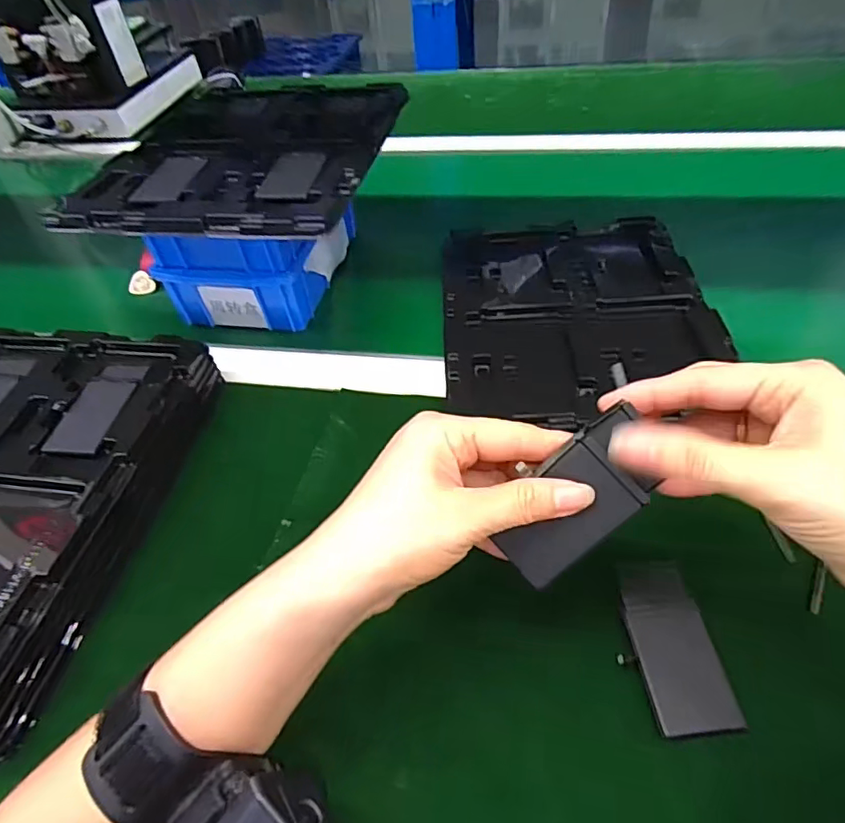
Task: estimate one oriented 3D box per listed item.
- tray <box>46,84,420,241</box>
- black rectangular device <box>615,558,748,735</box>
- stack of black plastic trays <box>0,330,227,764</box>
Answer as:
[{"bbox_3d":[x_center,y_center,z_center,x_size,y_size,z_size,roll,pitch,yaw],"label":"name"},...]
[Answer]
[{"bbox_3d":[-0.143,-0.215,0.450,0.214,0.014,0.251,3,48,9],"label":"tray"},{"bbox_3d":[0.129,0.118,0.282,0.040,0.010,0.084,-7,47,0],"label":"black rectangular device"},{"bbox_3d":[-0.287,0.051,0.360,0.207,0.043,0.273,4,48,10],"label":"stack of black plastic trays"}]

